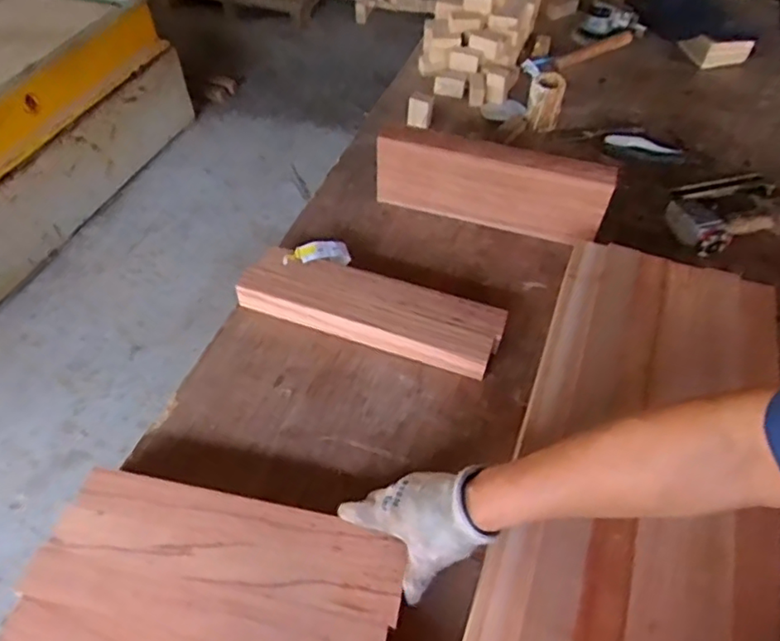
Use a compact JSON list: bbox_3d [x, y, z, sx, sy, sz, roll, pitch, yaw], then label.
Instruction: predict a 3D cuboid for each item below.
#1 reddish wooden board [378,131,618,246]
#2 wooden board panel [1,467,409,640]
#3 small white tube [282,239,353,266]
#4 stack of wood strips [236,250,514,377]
[{"bbox_3d":[0.158,-0.216,0.939,0.365,0.136,0.041,15,53,9],"label":"reddish wooden board"},{"bbox_3d":[-0.184,0.305,0.566,0.366,0.015,0.275,10,52,6],"label":"wooden board panel"},{"bbox_3d":[-0.111,-0.104,0.887,0.097,0.018,0.043,-2,52,-4],"label":"small white tube"},{"bbox_3d":[-0.029,-0.018,0.854,0.380,0.050,0.098,16,53,10],"label":"stack of wood strips"}]

